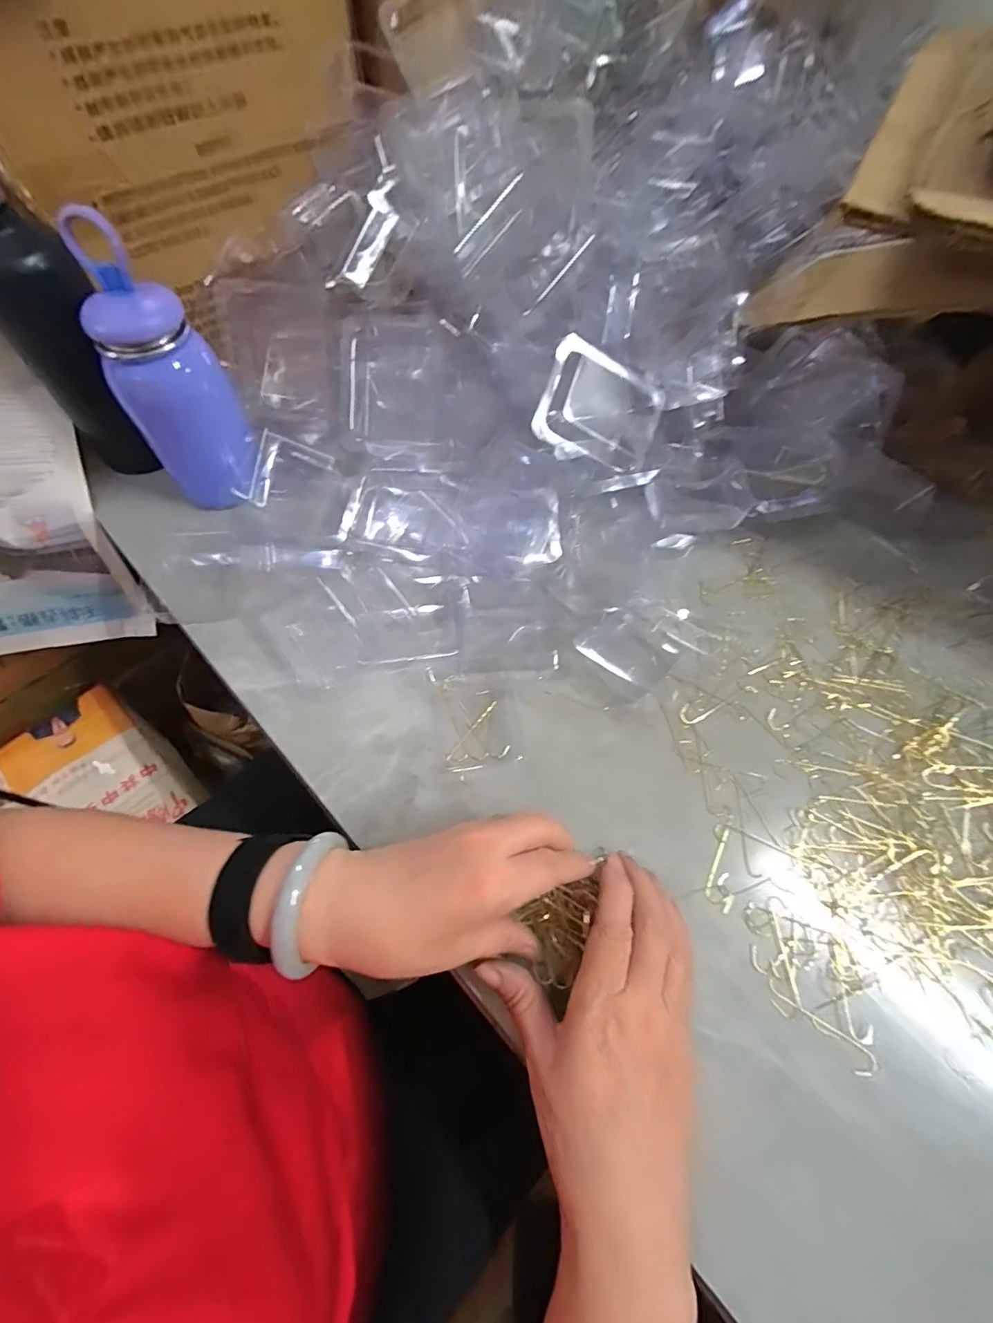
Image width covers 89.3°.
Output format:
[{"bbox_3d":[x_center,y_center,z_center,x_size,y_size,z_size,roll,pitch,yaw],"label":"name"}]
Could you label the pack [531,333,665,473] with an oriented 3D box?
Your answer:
[{"bbox_3d":[0.077,-0.188,0.374,0.105,0.067,0.027,6,22,-34],"label":"pack"}]

